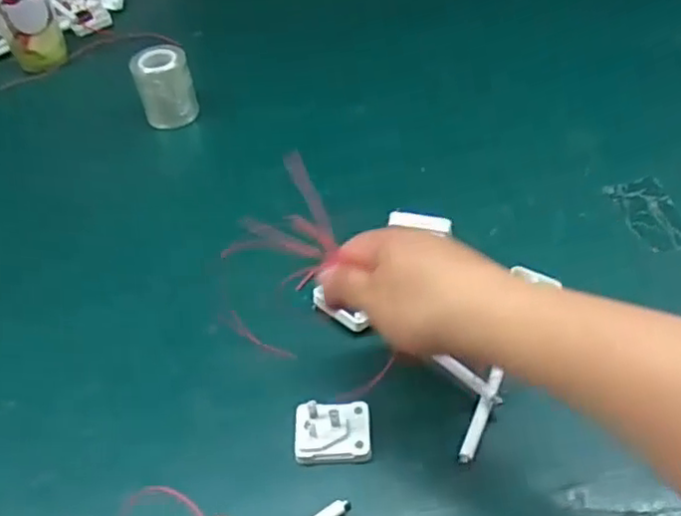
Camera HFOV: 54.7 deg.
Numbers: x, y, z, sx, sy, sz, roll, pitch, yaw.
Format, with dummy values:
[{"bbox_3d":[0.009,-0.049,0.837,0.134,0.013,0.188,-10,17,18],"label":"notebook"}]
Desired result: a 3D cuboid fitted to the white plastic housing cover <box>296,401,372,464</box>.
[{"bbox_3d":[-0.005,0.110,0.420,0.048,0.019,0.037,-5,48,0],"label":"white plastic housing cover"}]

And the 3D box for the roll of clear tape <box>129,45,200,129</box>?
[{"bbox_3d":[-0.177,-0.174,0.664,0.053,0.062,0.053,-2,48,2],"label":"roll of clear tape"}]

